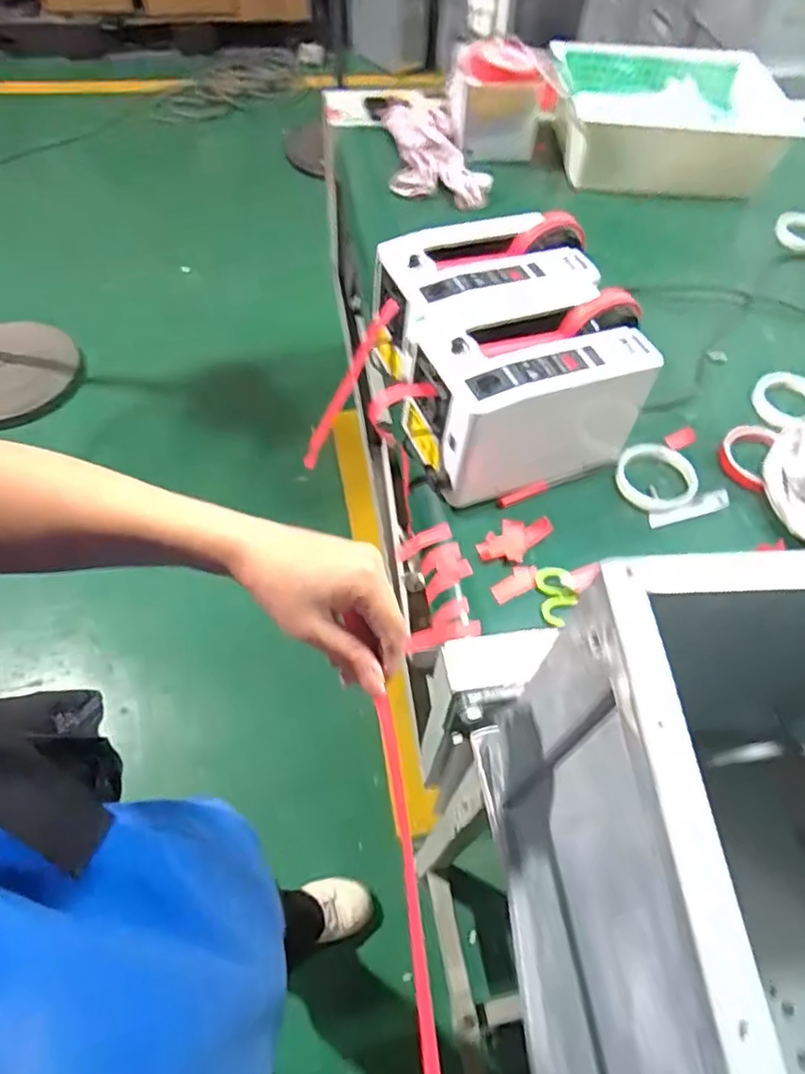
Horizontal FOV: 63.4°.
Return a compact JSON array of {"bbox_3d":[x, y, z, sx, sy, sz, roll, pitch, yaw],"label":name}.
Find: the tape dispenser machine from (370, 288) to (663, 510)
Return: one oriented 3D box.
[{"bbox_3d":[0.115,-0.141,0.683,0.258,0.152,0.143,-13,58,-11],"label":"tape dispenser machine"}]

